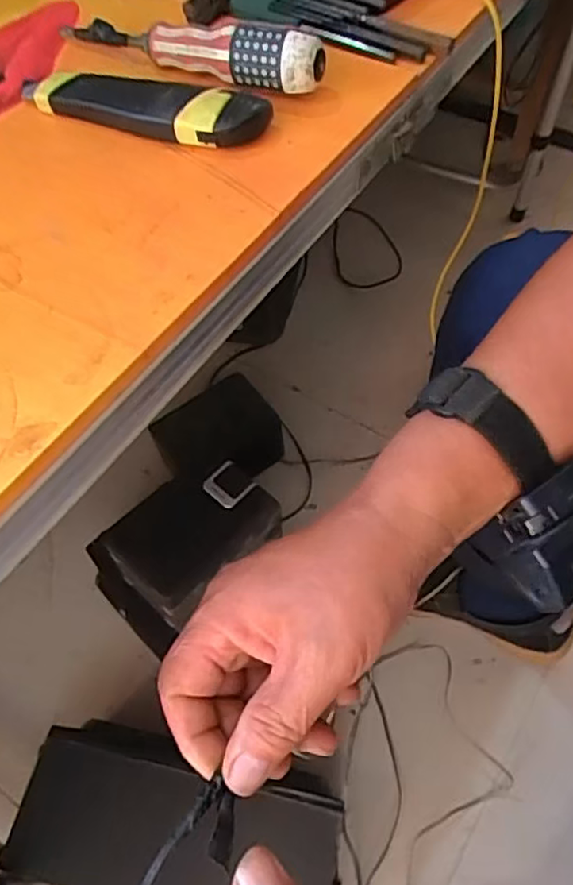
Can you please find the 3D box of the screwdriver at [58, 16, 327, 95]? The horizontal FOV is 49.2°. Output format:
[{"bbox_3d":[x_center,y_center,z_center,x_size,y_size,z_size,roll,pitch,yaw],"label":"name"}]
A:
[{"bbox_3d":[-0.060,-0.244,0.378,0.175,0.032,0.031,21,63,19],"label":"screwdriver"}]

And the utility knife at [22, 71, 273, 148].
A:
[{"bbox_3d":[-0.088,-0.195,0.360,0.158,0.020,0.032,15,62,11],"label":"utility knife"}]

